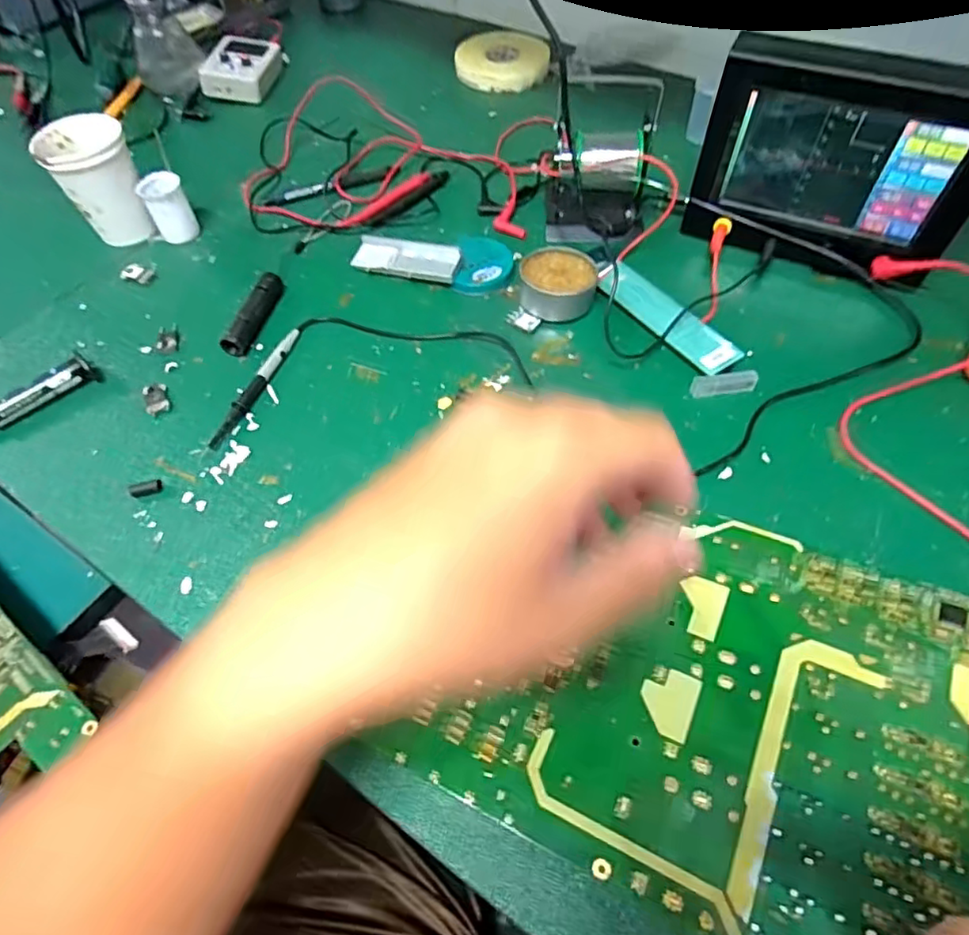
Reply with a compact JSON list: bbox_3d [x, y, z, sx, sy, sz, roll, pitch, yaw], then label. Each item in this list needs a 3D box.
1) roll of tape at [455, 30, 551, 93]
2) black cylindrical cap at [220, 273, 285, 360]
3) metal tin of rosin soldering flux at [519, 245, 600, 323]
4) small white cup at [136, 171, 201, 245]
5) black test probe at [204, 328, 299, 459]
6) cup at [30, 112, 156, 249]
[{"bbox_3d":[0.022,-0.493,0.739,0.111,0.020,0.108,-1,58,2],"label":"roll of tape"},{"bbox_3d":[-0.193,-0.130,0.515,0.018,0.016,0.089,11,59,9],"label":"black cylindrical cap"},{"bbox_3d":[0.063,-0.159,0.518,0.062,0.026,0.063,-1,58,2],"label":"metal tin of rosin soldering flux"},{"bbox_3d":[-0.292,-0.240,0.568,0.035,0.054,0.032,-1,58,2],"label":"small white cup"},{"bbox_3d":[-0.178,-0.062,0.474,0.012,0.010,0.128,15,60,12],"label":"black test probe"},{"bbox_3d":[-0.354,-0.264,0.566,0.075,0.087,0.072,-22,60,-11],"label":"cup"}]

